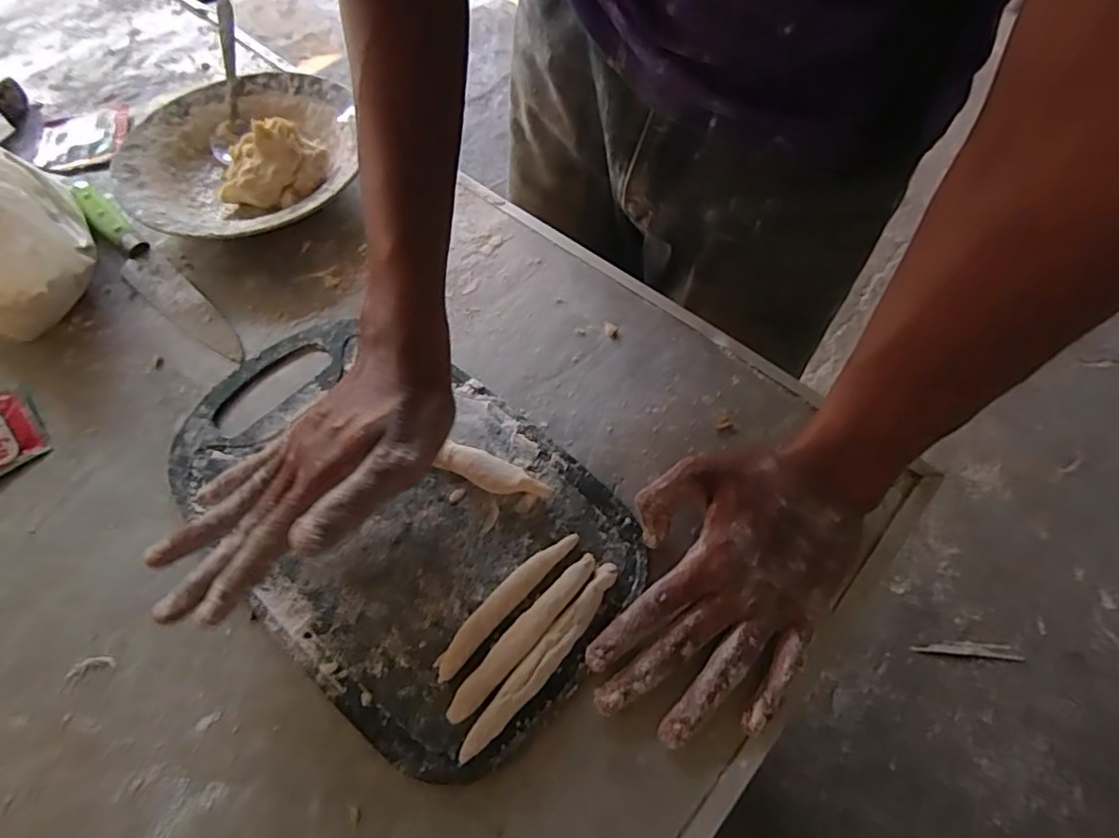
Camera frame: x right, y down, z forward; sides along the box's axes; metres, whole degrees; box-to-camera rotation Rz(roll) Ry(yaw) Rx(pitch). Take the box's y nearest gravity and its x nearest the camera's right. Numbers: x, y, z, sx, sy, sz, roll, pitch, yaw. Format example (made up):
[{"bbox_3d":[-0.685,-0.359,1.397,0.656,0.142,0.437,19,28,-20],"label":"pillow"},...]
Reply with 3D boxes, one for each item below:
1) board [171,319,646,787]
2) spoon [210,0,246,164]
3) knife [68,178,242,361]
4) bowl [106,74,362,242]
[{"bbox_3d":[-0.102,0.048,0.367,0.298,0.016,0.185,38,67,18],"label":"board"},{"bbox_3d":[-0.301,-0.303,0.544,0.024,0.020,0.165,-4,83,-3],"label":"spoon"},{"bbox_3d":[-0.318,-0.118,0.468,0.244,0.018,0.031,40,68,19],"label":"knife"},{"bbox_3d":[-0.264,-0.218,0.501,0.187,0.057,0.197,0,61,0],"label":"bowl"}]

